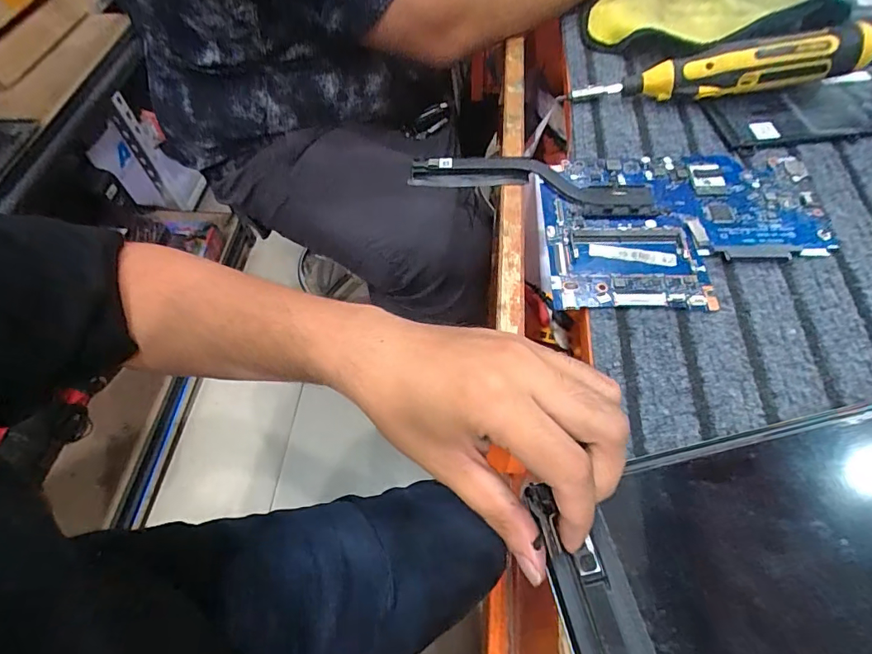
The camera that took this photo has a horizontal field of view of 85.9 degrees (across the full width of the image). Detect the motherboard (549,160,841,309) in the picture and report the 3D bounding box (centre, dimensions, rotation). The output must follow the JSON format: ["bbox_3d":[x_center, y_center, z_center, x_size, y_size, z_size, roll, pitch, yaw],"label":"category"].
[{"bbox_3d":[0.169,-0.071,0.320,0.183,0.006,0.135,1,58,3],"label":"motherboard"}]

